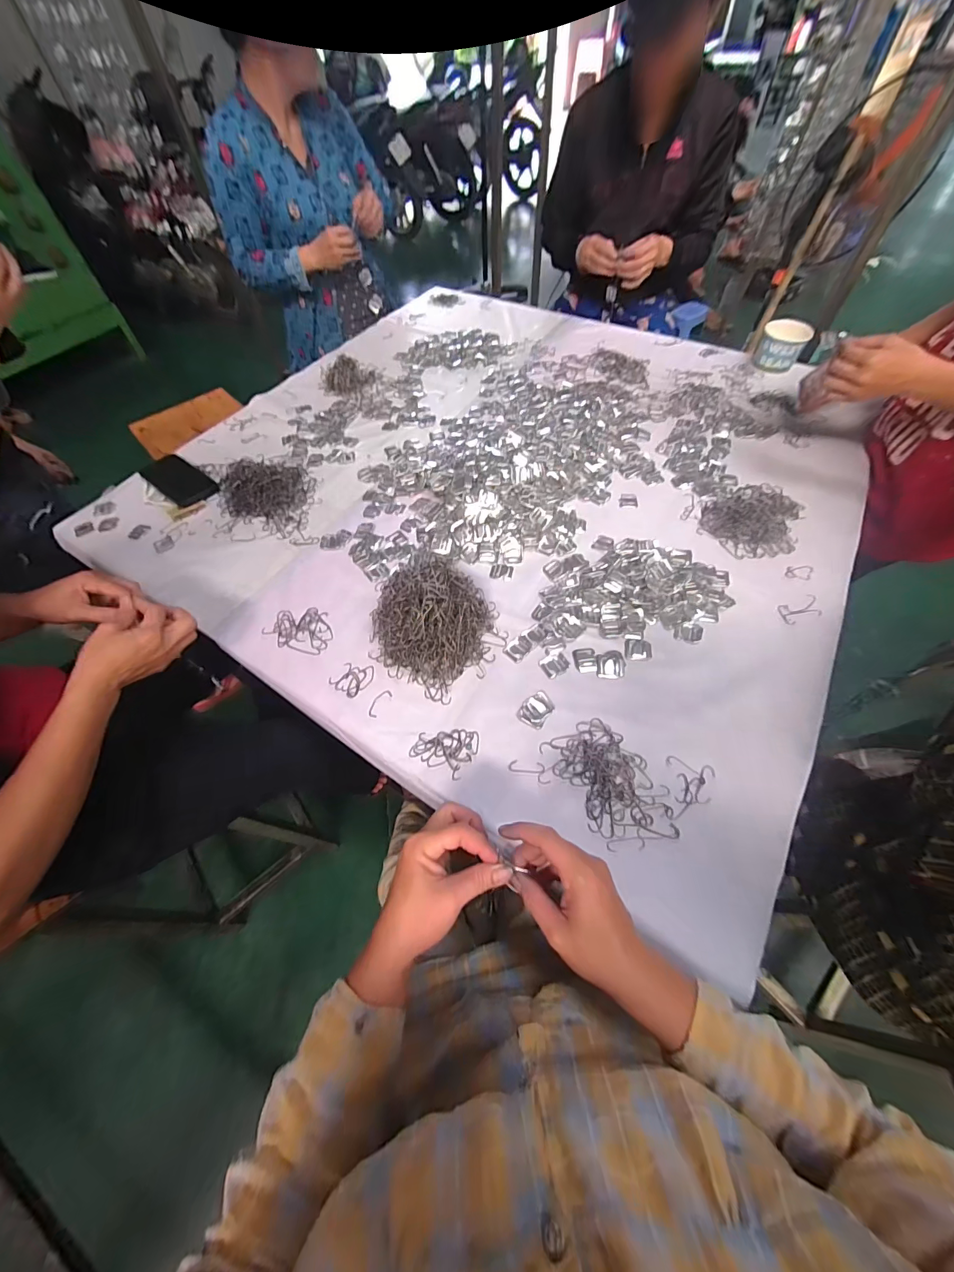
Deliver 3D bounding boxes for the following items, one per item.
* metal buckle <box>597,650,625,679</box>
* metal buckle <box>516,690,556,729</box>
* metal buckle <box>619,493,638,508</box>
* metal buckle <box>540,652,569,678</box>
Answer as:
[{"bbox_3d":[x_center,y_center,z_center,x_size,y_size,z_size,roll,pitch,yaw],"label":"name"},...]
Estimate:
[{"bbox_3d":[0.181,0.037,0.563,0.036,0.006,0.042,5,59,6],"label":"metal buckle"},{"bbox_3d":[0.078,0.092,0.533,0.036,0.010,0.048,34,66,21],"label":"metal buckle"},{"bbox_3d":[0.273,-0.245,0.749,0.032,0.004,0.039,6,59,7],"label":"metal buckle"},{"bbox_3d":[0.106,0.038,0.565,0.038,0.004,0.031,-32,62,-16],"label":"metal buckle"}]

